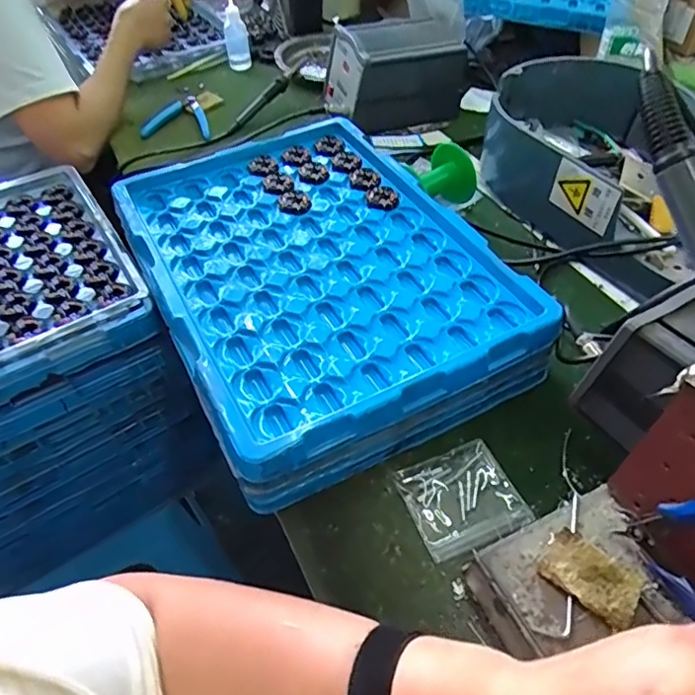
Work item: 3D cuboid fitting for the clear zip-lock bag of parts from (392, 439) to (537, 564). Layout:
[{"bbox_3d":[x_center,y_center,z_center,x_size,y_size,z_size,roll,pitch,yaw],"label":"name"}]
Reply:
[{"bbox_3d":[0.083,0.109,0.410,0.079,0.004,0.072,-19,52,-11],"label":"clear zip-lock bag of parts"}]

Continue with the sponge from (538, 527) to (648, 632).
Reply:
[{"bbox_3d":[0.138,0.130,0.318,0.051,0.013,0.033,29,58,24],"label":"sponge"}]

